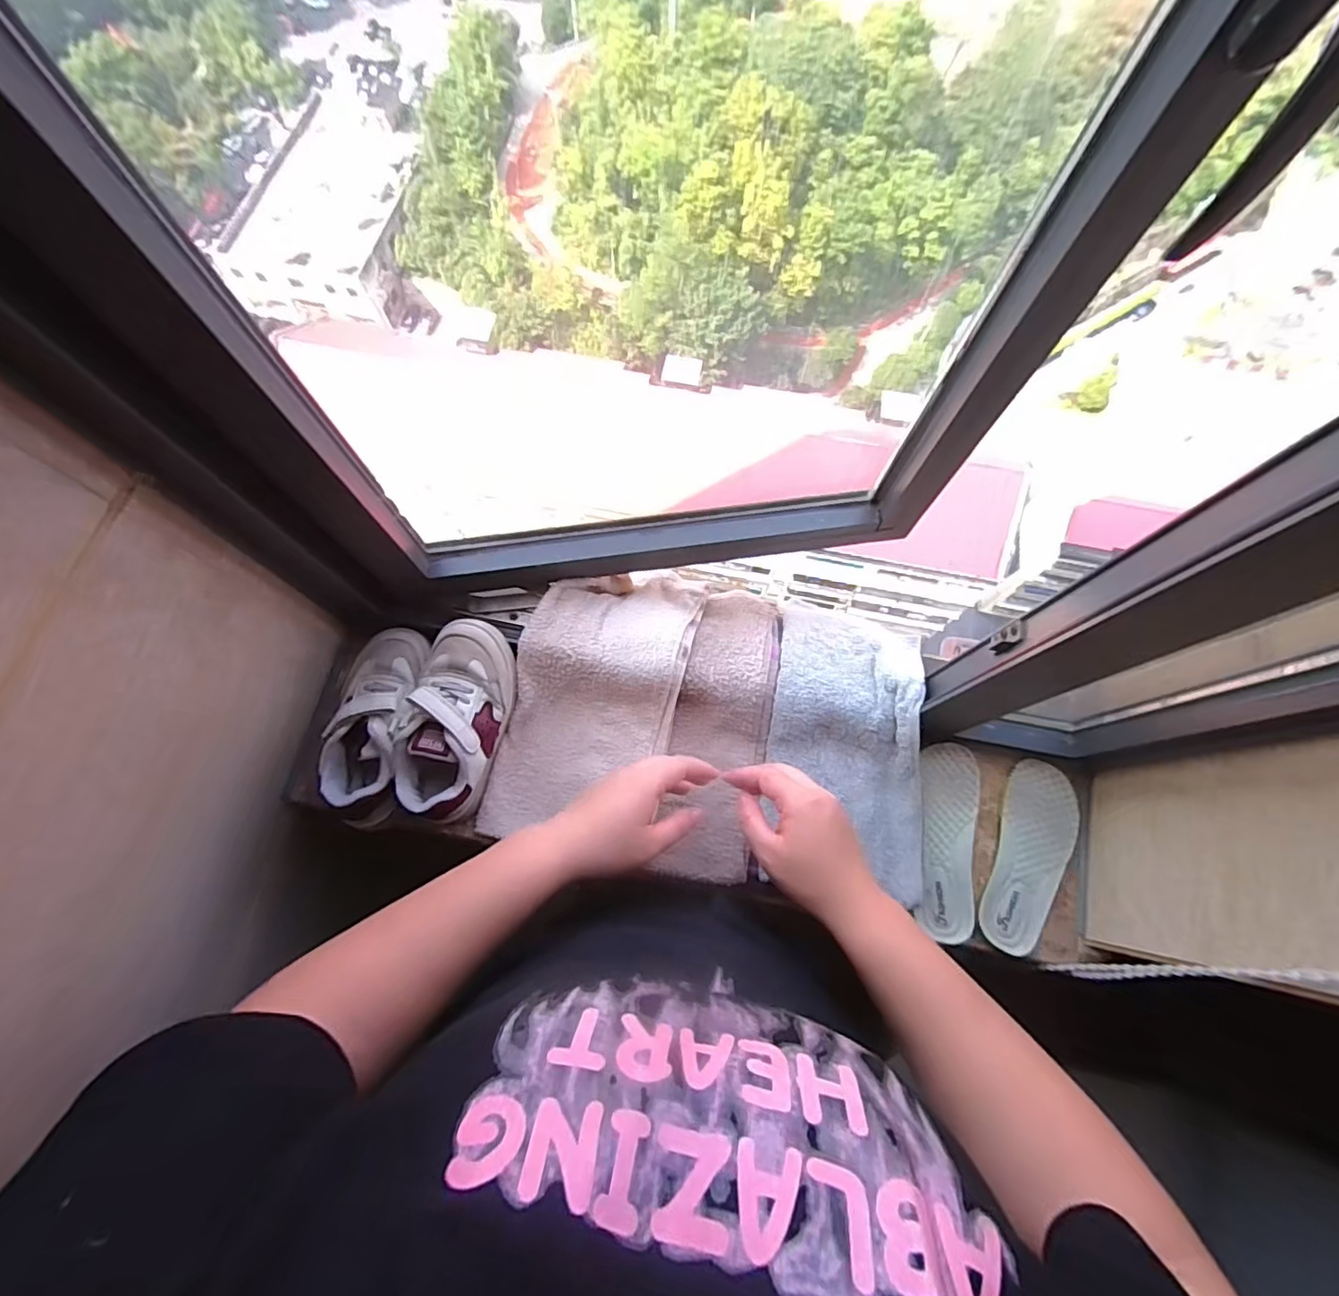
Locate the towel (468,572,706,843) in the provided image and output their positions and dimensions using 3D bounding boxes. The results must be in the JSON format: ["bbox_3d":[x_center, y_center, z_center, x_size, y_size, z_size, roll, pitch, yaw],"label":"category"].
[{"bbox_3d":[-0.072,0.043,0.581,0.169,0.055,0.312,12,69,2],"label":"towel"}]

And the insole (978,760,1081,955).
[{"bbox_3d":[0.359,0.205,0.565,0.073,0.007,0.185,25,71,7],"label":"insole"}]

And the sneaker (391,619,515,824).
[{"bbox_3d":[-0.204,0.065,0.546,0.087,0.074,0.188,9,69,1],"label":"sneaker"}]

